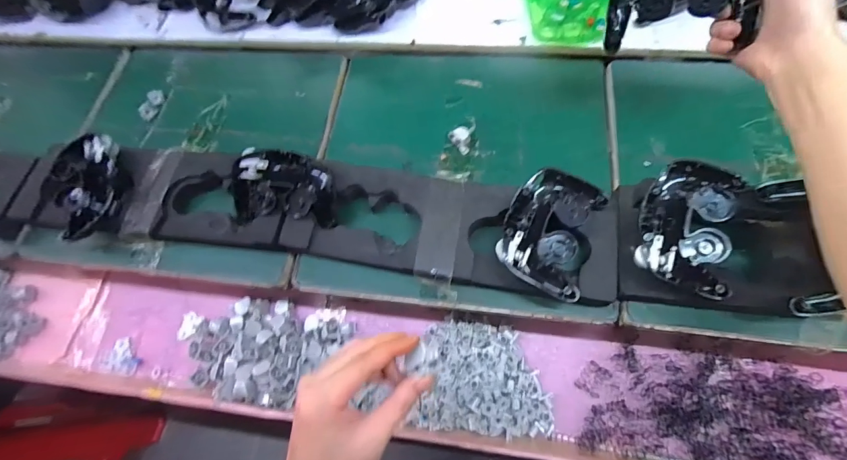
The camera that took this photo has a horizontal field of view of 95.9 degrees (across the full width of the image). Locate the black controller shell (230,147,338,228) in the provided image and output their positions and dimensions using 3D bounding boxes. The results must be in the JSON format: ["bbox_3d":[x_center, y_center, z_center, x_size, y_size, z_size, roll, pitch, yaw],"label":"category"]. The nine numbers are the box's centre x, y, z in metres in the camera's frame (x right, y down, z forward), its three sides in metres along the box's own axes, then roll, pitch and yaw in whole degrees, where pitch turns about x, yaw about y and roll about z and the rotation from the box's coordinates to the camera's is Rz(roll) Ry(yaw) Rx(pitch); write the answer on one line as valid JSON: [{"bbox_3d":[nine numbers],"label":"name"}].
[{"bbox_3d":[-0.177,-0.055,0.481,0.136,0.055,0.082,5,70,3],"label":"black controller shell"}]

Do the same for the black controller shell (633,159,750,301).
[{"bbox_3d":[0.283,-0.006,0.419,0.094,0.060,0.141,14,70,6],"label":"black controller shell"}]

